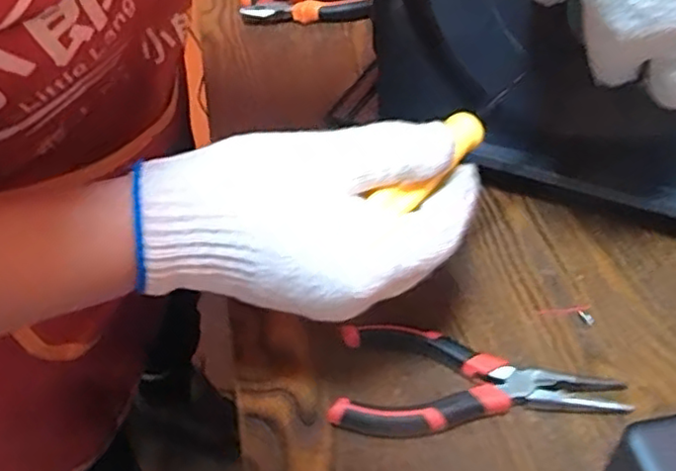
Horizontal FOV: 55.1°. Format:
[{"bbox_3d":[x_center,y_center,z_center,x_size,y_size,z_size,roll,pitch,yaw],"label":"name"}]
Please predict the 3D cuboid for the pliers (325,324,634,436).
[{"bbox_3d":[0.076,0.082,0.356,0.151,0.019,0.060,4,44,5],"label":"pliers"}]

